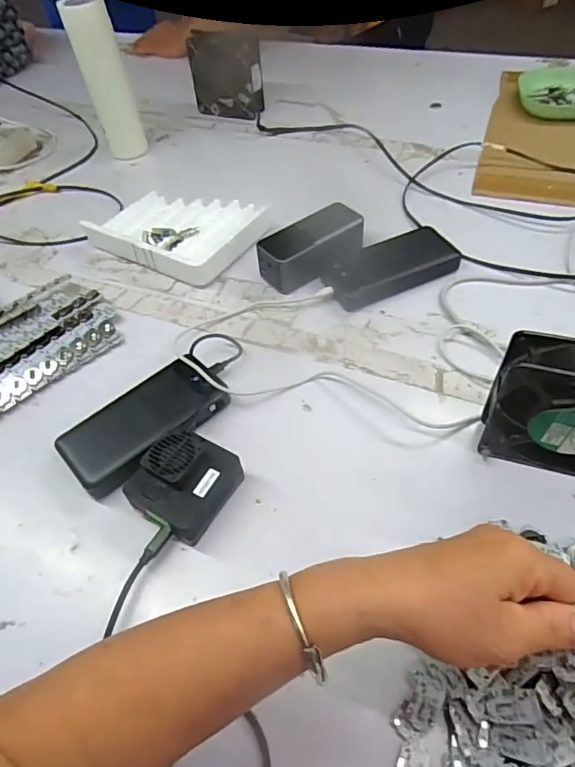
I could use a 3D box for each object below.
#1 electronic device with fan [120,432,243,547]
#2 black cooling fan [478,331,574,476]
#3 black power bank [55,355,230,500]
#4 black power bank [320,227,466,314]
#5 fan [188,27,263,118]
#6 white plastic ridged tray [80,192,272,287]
[{"bbox_3d":[-0.086,0.083,0.426,0.072,0.045,0.075,25,57,24],"label":"electronic device with fan"},{"bbox_3d":[0.225,0.024,0.399,0.121,0.114,0.048,13,53,15],"label":"black cooling fan"},{"bbox_3d":[-0.134,0.036,0.484,0.155,0.028,0.082,-35,56,-22],"label":"black power bank"},{"bbox_3d":[0.121,-0.140,0.603,0.154,0.022,0.082,-21,52,-12],"label":"black power bank"},{"bbox_3d":[-0.106,-0.536,0.883,0.134,0.128,0.033,23,58,22],"label":"fan"},{"bbox_3d":[-0.144,-0.209,0.678,0.214,0.036,0.159,28,58,25],"label":"white plastic ridged tray"}]

